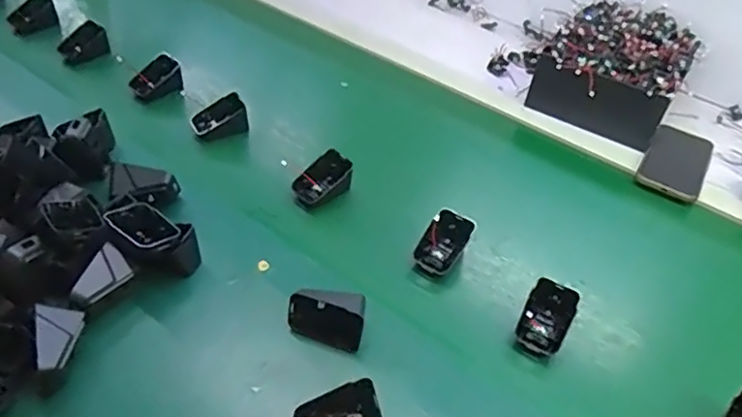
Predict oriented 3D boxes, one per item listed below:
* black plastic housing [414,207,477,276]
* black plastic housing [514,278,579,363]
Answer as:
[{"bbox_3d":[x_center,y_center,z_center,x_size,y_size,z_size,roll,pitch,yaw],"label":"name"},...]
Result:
[{"bbox_3d":[0.075,0.036,0.604,0.045,0.041,0.061,28,46,23],"label":"black plastic housing"},{"bbox_3d":[0.163,0.105,0.546,0.042,0.041,0.061,23,44,17],"label":"black plastic housing"}]

